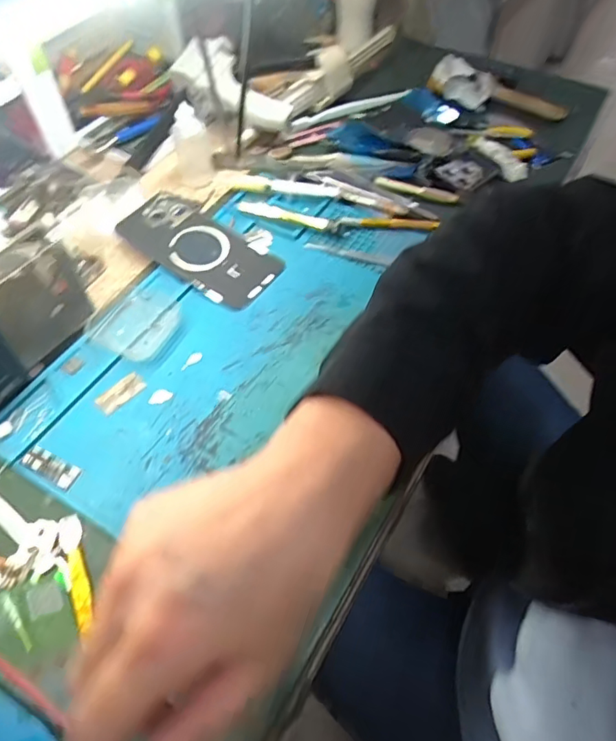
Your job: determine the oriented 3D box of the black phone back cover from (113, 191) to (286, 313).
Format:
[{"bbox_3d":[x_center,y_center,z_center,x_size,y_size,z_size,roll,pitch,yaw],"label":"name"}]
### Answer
[{"bbox_3d":[-0.101,-0.117,0.507,0.157,0.016,0.072,31,59,19],"label":"black phone back cover"}]

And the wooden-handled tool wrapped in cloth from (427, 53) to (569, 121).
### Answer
[{"bbox_3d":[0.224,-0.329,0.638,0.159,0.030,0.051,29,59,18],"label":"wooden-handled tool wrapped in cloth"}]

